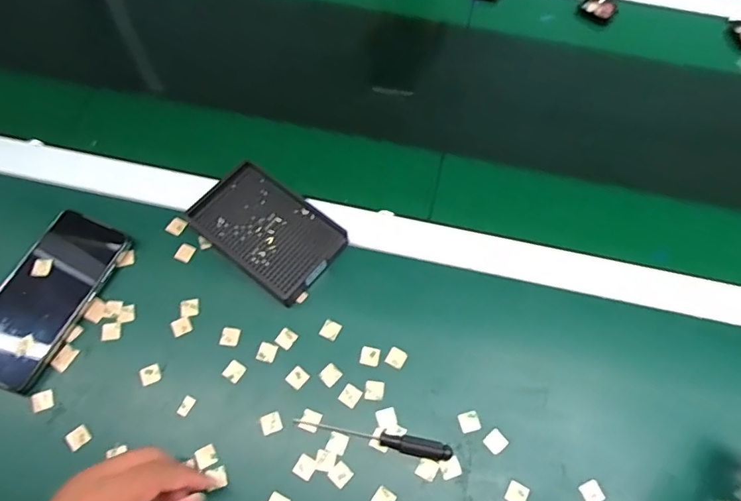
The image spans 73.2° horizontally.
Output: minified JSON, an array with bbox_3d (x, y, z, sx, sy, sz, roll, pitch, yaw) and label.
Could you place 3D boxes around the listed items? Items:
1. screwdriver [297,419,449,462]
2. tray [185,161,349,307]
[{"bbox_3d":[0.002,0.155,0.417,0.131,0.010,0.014,12,65,4],"label":"screwdriver"},{"bbox_3d":[-0.101,-0.021,0.492,0.136,0.022,0.089,37,69,15],"label":"tray"}]

